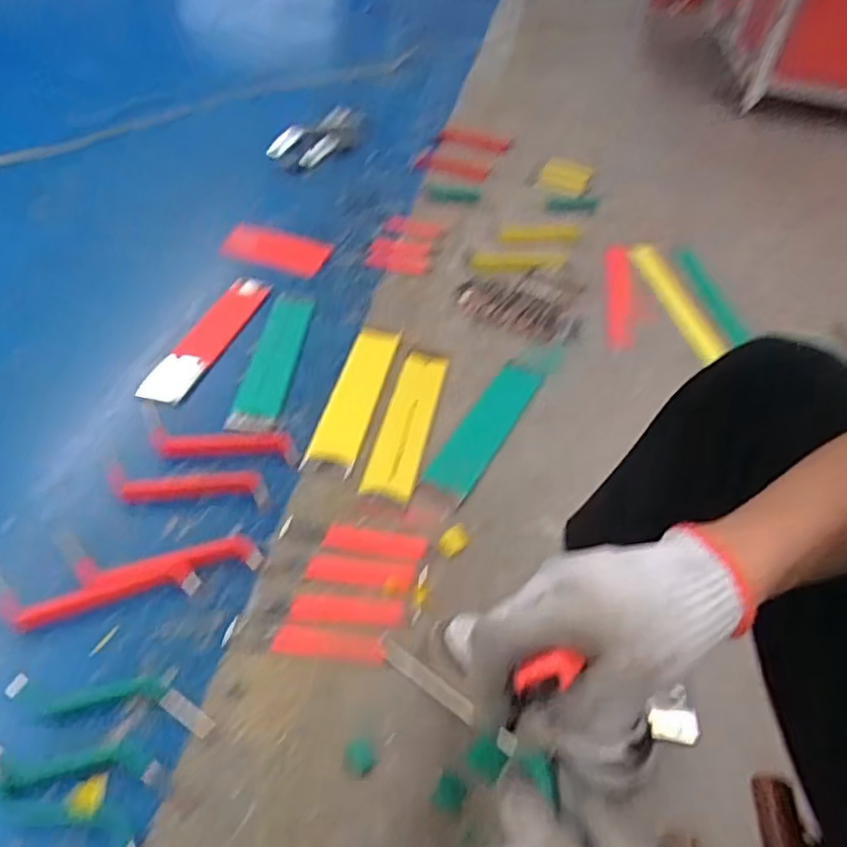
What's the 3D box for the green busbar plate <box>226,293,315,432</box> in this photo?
[{"bbox_3d":[-0.273,-0.129,1.230,0.083,0.010,0.368,7,43,0],"label":"green busbar plate"}]

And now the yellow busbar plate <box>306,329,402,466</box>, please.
[{"bbox_3d":[-0.116,-0.064,1.182,0.074,0.018,0.345,12,43,4],"label":"yellow busbar plate"}]

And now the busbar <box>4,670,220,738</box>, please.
[{"bbox_3d":[-0.346,0.310,0.745,0.222,0.023,0.059,7,43,-1],"label":"busbar"}]

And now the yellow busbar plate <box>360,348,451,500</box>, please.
[{"bbox_3d":[-0.027,-0.005,1.151,0.082,0.017,0.336,15,47,2],"label":"yellow busbar plate"}]

